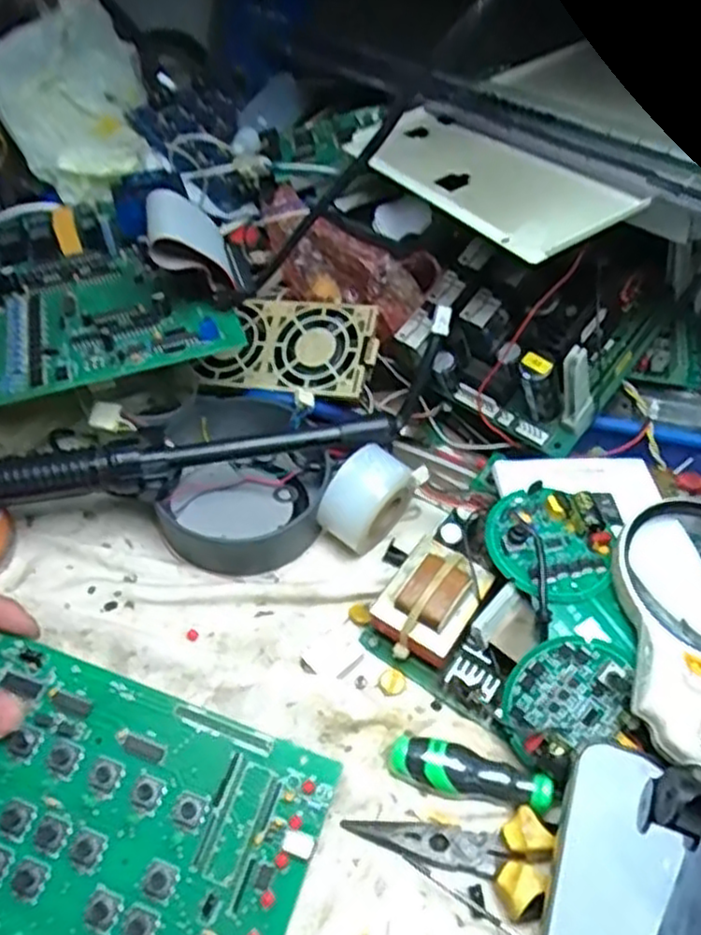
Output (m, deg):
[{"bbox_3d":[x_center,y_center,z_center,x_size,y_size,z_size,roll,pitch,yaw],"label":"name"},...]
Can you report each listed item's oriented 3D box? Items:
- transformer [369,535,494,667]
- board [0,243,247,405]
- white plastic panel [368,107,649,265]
[{"bbox_3d":[0.045,0.074,0.413,0.049,0.038,0.064,27,55,15],"label":"transformer"},{"bbox_3d":[-0.157,-0.095,0.445,0.155,0.014,0.138,-17,48,-15],"label":"board"},{"bbox_3d":[0.073,-0.164,0.419,0.072,0.008,0.170,-33,50,-17],"label":"white plastic panel"}]

